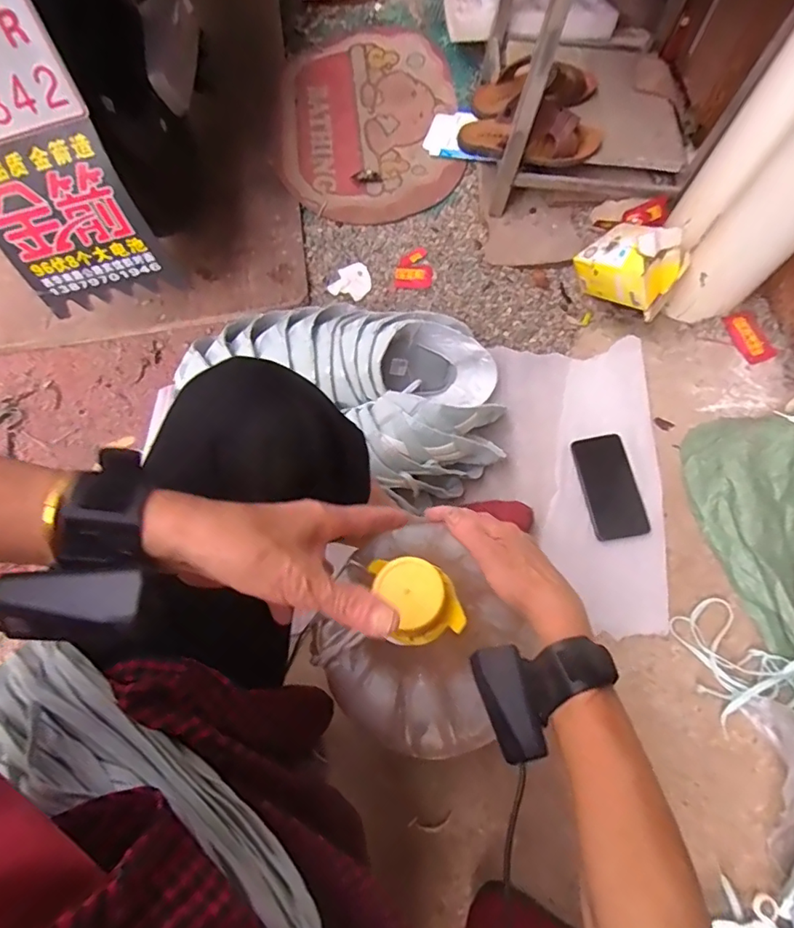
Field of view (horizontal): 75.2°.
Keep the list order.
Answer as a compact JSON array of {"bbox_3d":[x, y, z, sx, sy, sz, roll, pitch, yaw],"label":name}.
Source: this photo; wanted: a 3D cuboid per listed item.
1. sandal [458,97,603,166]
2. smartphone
[{"bbox_3d":[0.238,-0.579,0.898,0.248,0.065,0.100,1,69,-1],"label":"sandal"},{"bbox_3d":[0.315,0.032,0.770,0.075,0.007,0.160,-14,65,16],"label":"smartphone"}]

